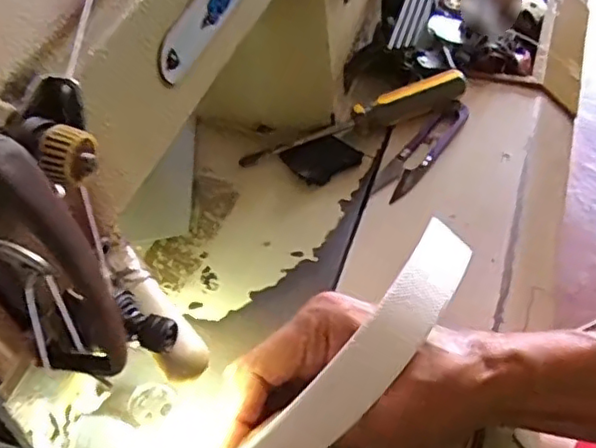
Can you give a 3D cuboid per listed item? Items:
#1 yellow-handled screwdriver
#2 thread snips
[{"bbox_3d":[0.040,-0.075,0.439,0.162,0.018,0.021,-14,53,-7],"label":"yellow-handled screwdriver"},{"bbox_3d":[0.084,-0.051,0.430,0.022,0.010,0.096,29,60,23],"label":"thread snips"}]

